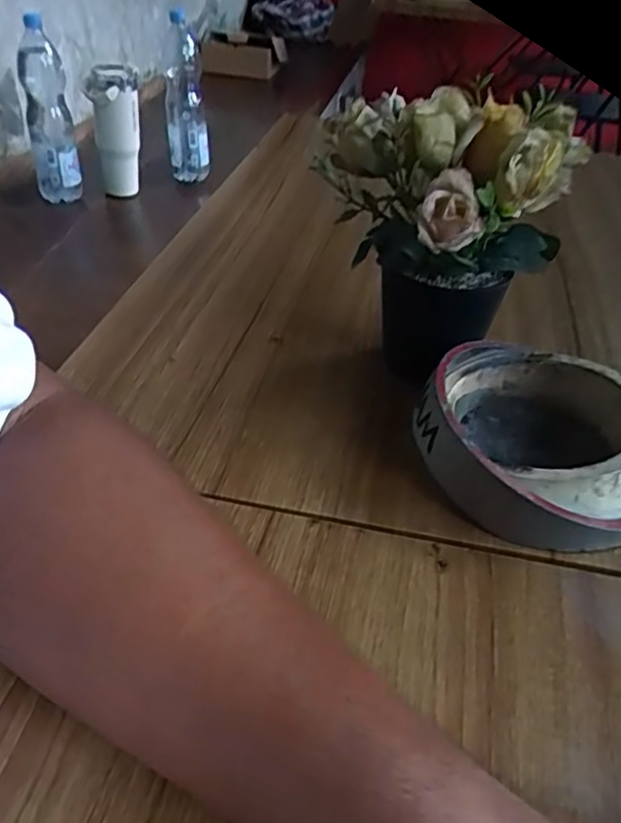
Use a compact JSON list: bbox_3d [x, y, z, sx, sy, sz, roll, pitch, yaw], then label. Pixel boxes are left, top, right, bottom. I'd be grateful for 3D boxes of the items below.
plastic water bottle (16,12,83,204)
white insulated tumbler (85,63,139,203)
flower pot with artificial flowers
[{"bbox_3d":[-0.531,-0.596,1.336,0.087,0.333,0.105,-11,39,-15],"label":"plastic water bottle"},{"bbox_3d":[-0.410,-0.588,1.396,0.098,0.268,0.111,14,23,37],"label":"white insulated tumbler"},{"bbox_3d":[0.076,-0.091,0.389,0.133,0.166,0.114,-27,45,-32],"label":"flower pot with artificial flowers"}]

